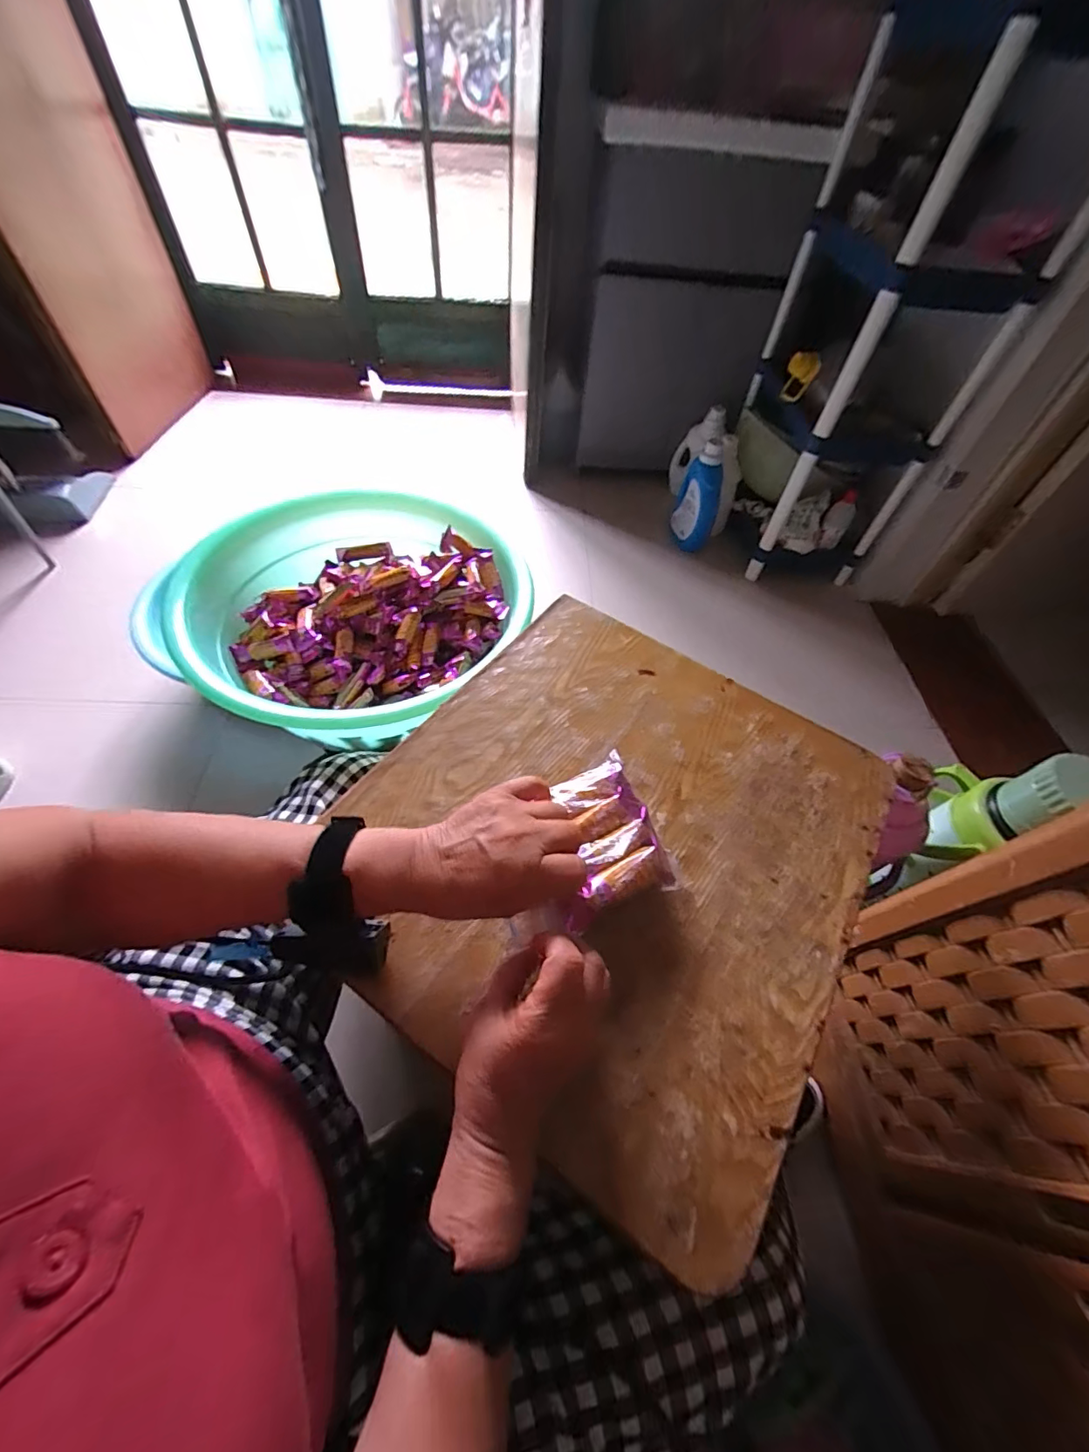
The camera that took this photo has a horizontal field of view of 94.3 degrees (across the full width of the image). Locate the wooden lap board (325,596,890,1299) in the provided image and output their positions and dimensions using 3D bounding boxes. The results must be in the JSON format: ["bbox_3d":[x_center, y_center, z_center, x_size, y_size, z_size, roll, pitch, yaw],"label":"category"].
[{"bbox_3d":[0.064,0.086,0.430,0.388,0.009,0.420,31,58,17],"label":"wooden lap board"}]

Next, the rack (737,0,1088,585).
[{"bbox_3d":[0.747,-0.882,1.155,0.331,0.903,0.471,3,54,-2],"label":"rack"}]

